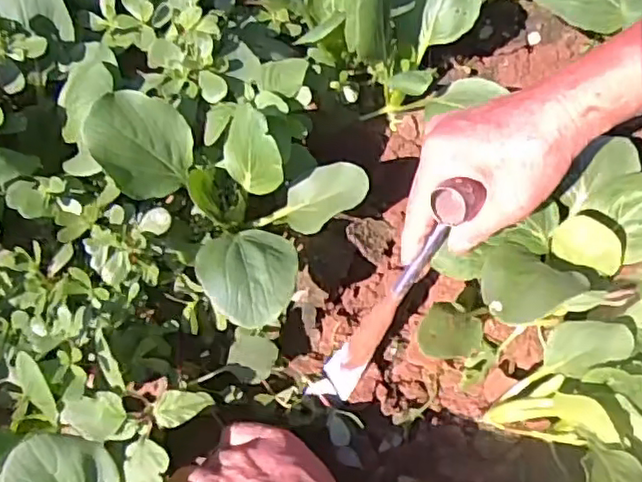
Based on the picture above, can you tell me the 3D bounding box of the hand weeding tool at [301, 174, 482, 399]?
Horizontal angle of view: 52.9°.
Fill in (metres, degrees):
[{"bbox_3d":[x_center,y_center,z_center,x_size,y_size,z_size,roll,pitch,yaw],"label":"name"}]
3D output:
[{"bbox_3d":[0.047,0.036,0.407,0.023,0.178,0.040,41,35,17],"label":"hand weeding tool"}]

